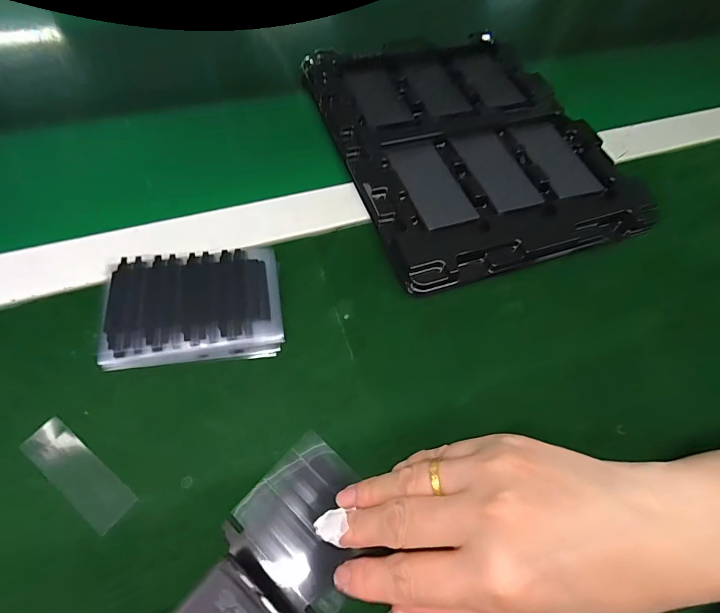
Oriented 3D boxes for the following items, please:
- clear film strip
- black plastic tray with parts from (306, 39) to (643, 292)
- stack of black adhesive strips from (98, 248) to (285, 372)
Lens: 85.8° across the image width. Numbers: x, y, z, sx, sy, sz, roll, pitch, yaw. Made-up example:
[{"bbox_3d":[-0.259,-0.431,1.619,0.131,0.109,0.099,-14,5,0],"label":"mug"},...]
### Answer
[{"bbox_3d":[-0.146,0.086,0.200,0.067,0.006,0.021,34,64,14],"label":"clear film strip"},{"bbox_3d":[0.093,-0.155,0.341,0.225,0.015,0.278,-16,64,-12],"label":"black plastic tray with parts"},{"bbox_3d":[-0.104,-0.001,0.247,0.104,0.012,0.075,-6,62,-7],"label":"stack of black adhesive strips"}]

